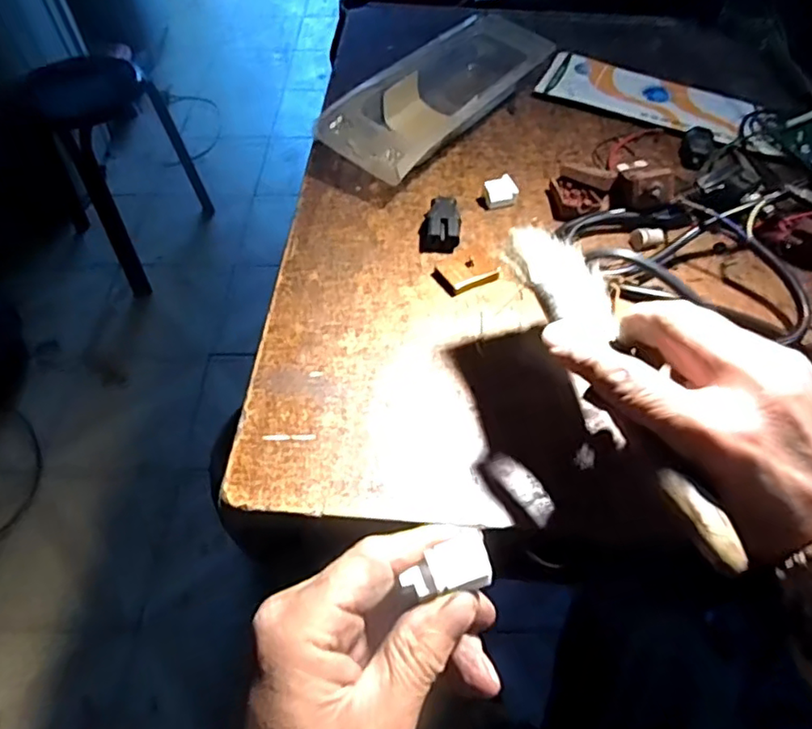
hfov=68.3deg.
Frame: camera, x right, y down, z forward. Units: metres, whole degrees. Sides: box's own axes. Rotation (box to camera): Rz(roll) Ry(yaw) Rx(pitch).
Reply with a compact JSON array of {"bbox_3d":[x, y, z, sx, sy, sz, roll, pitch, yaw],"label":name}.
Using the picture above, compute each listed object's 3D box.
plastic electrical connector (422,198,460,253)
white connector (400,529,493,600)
[{"bbox_3d":[0.028,-0.105,0.444,0.025,0.016,0.045,6,56,6],"label":"plastic electrical connector"},{"bbox_3d":[0.016,0.080,0.234,0.034,0.008,0.018,-13,56,-7],"label":"white connector"}]

